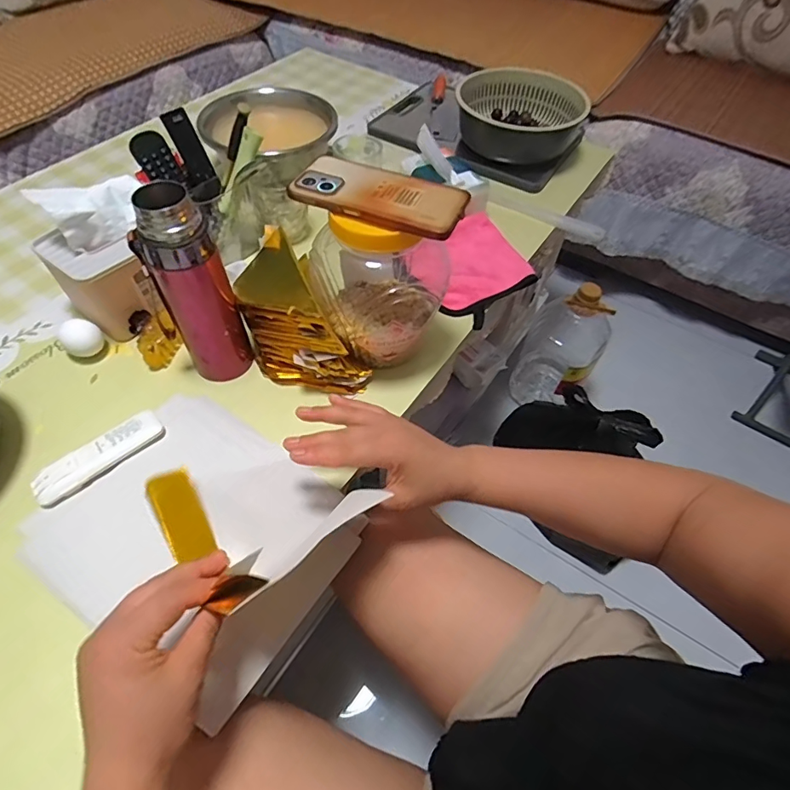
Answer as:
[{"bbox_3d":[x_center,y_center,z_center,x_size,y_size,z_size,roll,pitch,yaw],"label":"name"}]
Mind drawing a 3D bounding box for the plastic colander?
[{"bbox_3d":[0.215,-0.485,0.833,0.204,0.076,0.217,1,54,-2],"label":"plastic colander"}]

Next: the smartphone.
[{"bbox_3d":[-0.013,-0.190,0.452,0.160,0.013,0.073,21,56,12],"label":"smartphone"}]

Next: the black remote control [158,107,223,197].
[{"bbox_3d":[-0.269,-0.323,0.640,0.011,0.108,0.036,11,50,37],"label":"black remote control"}]

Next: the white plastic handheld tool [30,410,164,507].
[{"bbox_3d":[-0.297,0.060,0.479,0.125,0.012,0.037,-37,64,-26],"label":"white plastic handheld tool"}]

